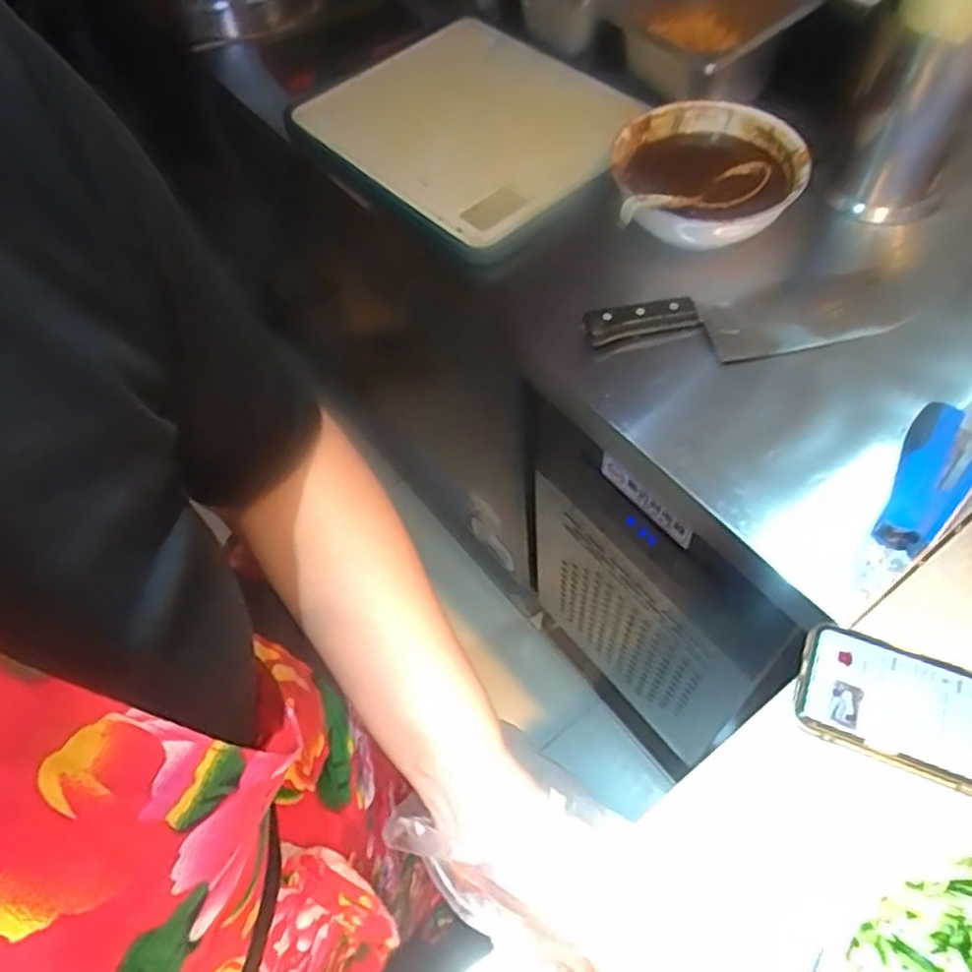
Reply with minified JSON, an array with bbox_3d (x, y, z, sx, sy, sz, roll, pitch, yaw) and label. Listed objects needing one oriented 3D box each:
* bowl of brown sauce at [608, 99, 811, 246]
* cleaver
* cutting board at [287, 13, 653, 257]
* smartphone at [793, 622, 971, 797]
[{"bbox_3d":[0.211,-0.302,0.718,0.176,0.061,0.169,3,64,3],"label":"bowl of brown sauce"},{"bbox_3d":[0.238,-0.151,0.655,0.291,0.029,0.075,-12,64,-5],"label":"cleaver"},{"bbox_3d":[-0.029,-0.416,0.823,0.356,0.023,0.295,41,71,19],"label":"cutting board"},{"bbox_3d":[0.283,0.146,0.477,0.153,0.009,0.080,21,66,11],"label":"smartphone"}]

